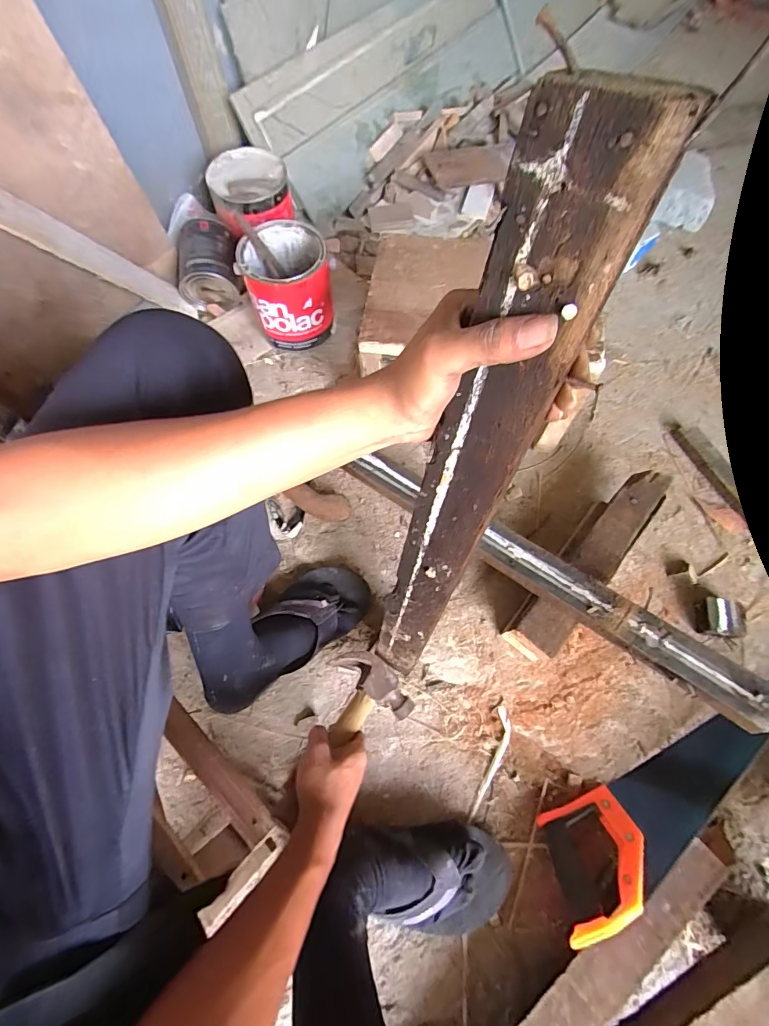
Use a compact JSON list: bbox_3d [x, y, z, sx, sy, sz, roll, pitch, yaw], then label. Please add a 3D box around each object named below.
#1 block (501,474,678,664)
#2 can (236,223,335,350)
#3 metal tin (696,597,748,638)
[{"bbox_3d":[0.294,0.069,0.635,0.067,0.083,0.325,39,73,16],"label":"block"},{"bbox_3d":[-0.175,-0.416,0.807,0.149,0.161,0.160,-5,67,-1],"label":"can"},{"bbox_3d":[0.478,0.151,0.621,0.055,0.033,0.053,11,67,6],"label":"metal tin"}]

